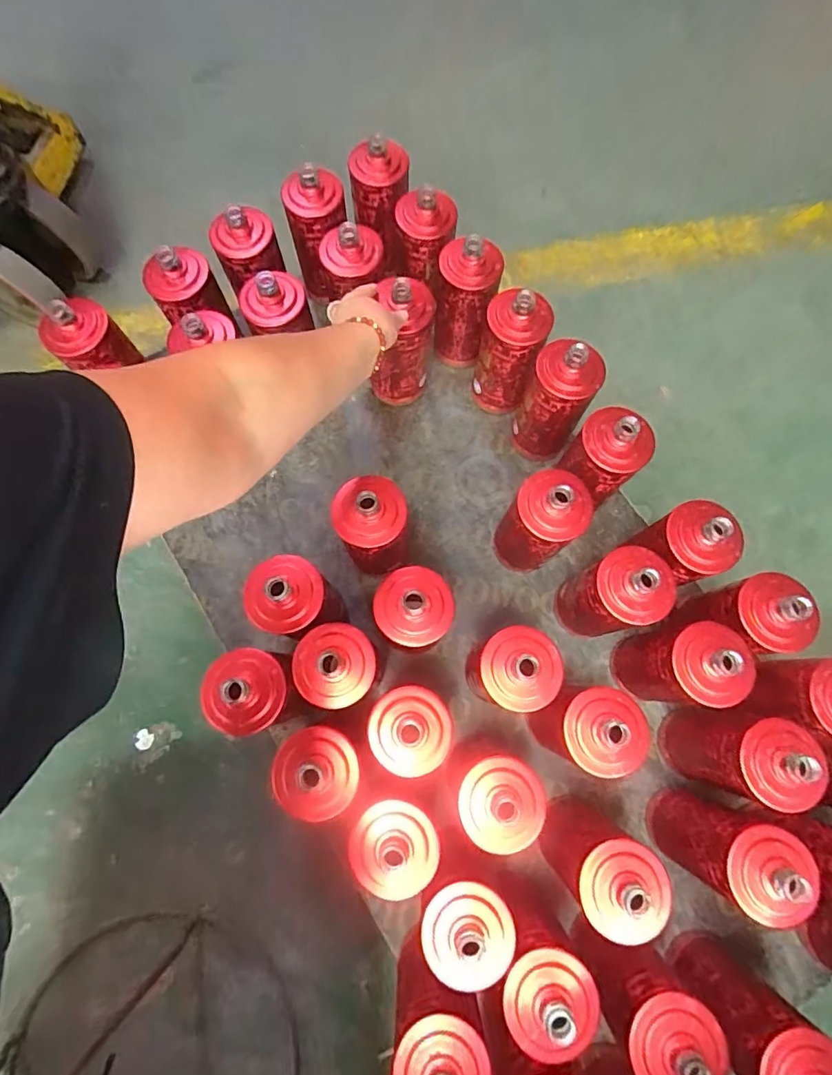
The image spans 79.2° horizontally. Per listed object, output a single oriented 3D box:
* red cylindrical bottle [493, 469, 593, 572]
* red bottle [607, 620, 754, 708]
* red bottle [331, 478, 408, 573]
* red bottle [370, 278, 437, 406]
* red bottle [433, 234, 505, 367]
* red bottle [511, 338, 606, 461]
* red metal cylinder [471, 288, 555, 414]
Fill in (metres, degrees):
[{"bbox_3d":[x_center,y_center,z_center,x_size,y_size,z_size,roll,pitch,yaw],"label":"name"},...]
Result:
[{"bbox_3d":[0.154,-0.014,0.633,0.089,0.191,0.081,-41,79,-9],"label":"red cylindrical bottle"},{"bbox_3d":[0.305,0.152,0.589,0.080,0.196,0.086,0,75,0],"label":"red bottle"},{"bbox_3d":[-0.052,-0.005,0.634,0.074,0.202,0.071,0,75,0],"label":"red bottle"},{"bbox_3d":[-0.025,-0.266,0.719,0.079,0.203,0.074,3,66,-6],"label":"red bottle"},{"bbox_3d":[0.071,-0.345,0.738,0.089,0.176,0.094,0,75,0],"label":"red bottle"},{"bbox_3d":[0.188,-0.182,0.683,0.084,0.178,0.079,0,75,0],"label":"red bottle"},{"bbox_3d":[0.131,-0.257,0.706,0.078,0.179,0.073,0,75,0],"label":"red metal cylinder"}]

